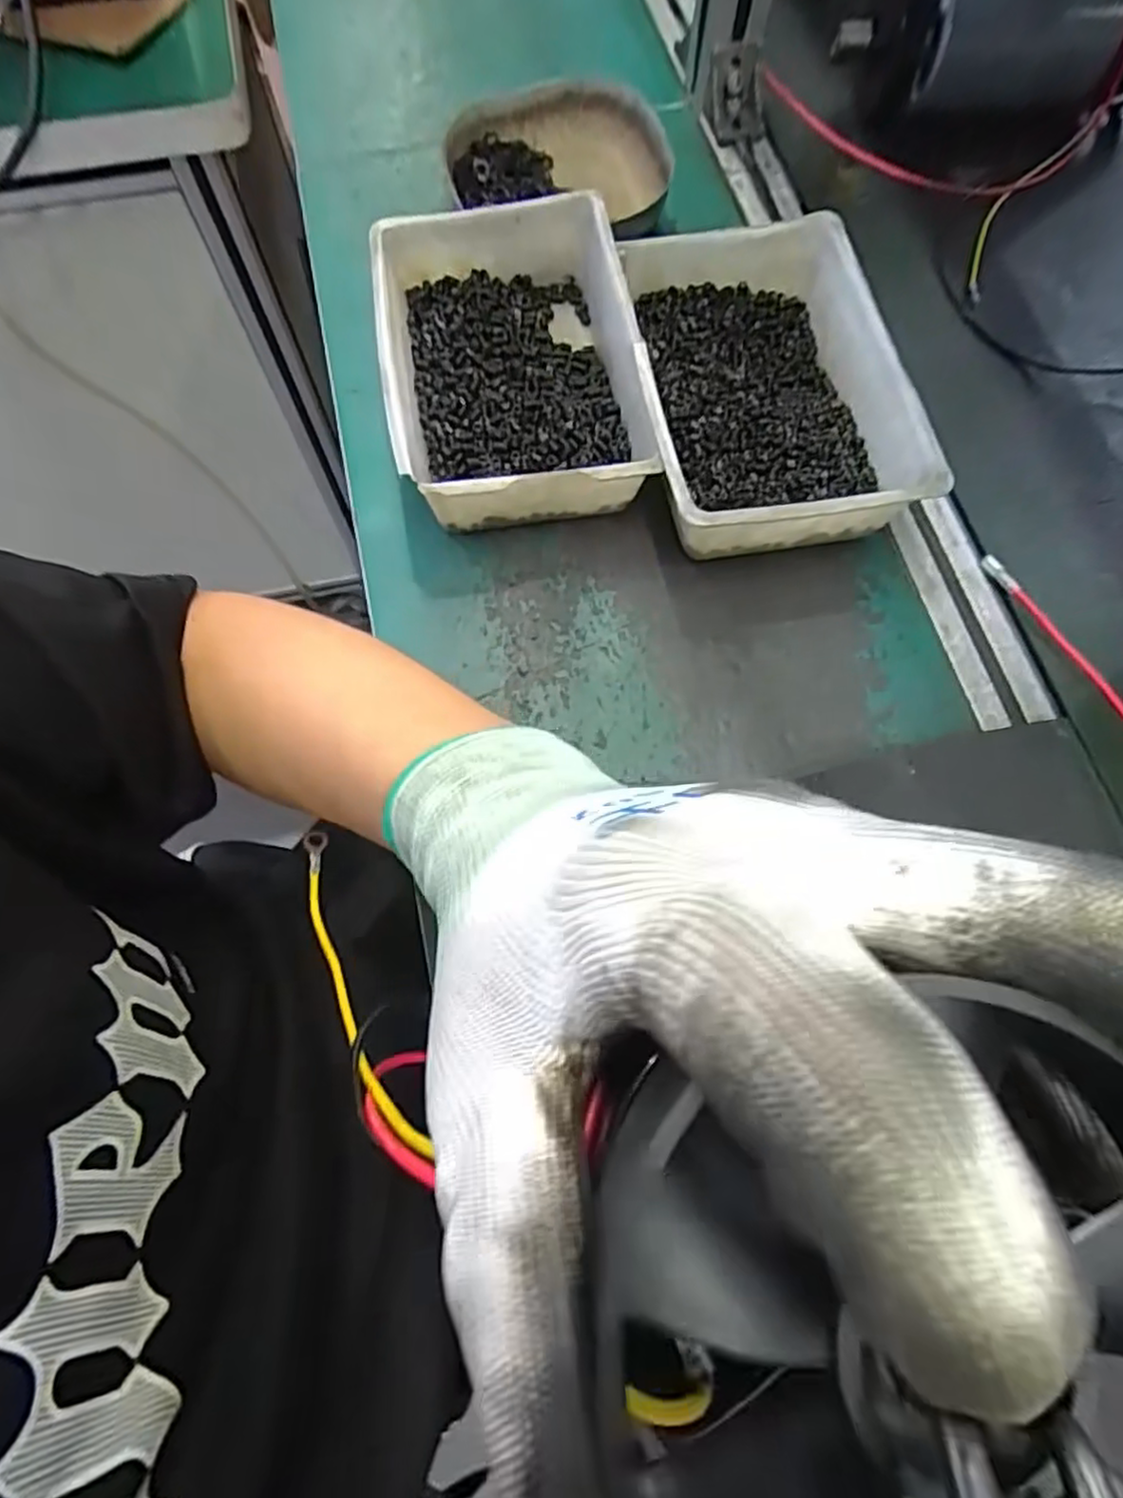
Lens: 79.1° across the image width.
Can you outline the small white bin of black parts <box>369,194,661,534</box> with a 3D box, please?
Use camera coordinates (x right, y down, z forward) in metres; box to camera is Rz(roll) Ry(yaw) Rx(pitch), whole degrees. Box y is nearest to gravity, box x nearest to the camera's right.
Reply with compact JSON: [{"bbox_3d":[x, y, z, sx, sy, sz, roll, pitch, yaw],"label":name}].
[{"bbox_3d":[-0.030,-0.221,0.395,0.139,0.055,0.197,-7,72,-5],"label":"small white bin of black parts"}]

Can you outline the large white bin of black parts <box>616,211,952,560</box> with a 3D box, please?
[{"bbox_3d":[0.113,-0.203,0.380,0.137,0.044,0.197,-6,71,-3],"label":"large white bin of black parts"}]

